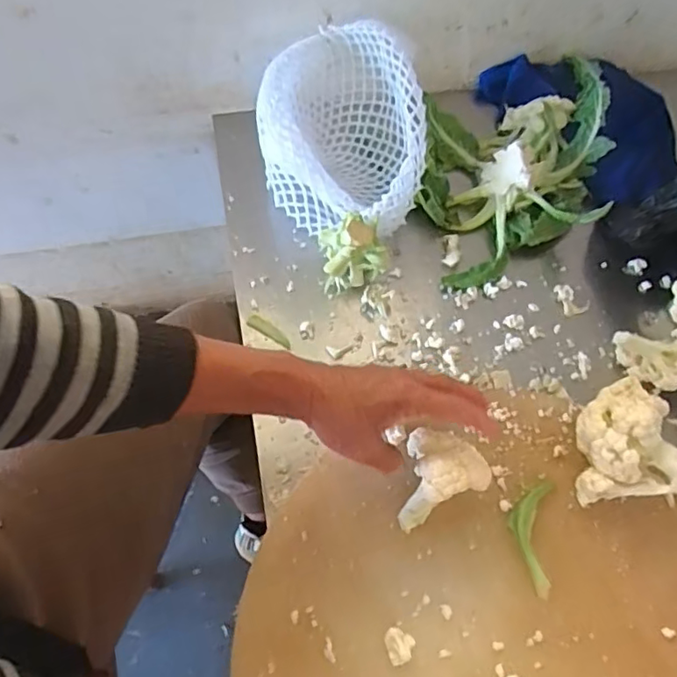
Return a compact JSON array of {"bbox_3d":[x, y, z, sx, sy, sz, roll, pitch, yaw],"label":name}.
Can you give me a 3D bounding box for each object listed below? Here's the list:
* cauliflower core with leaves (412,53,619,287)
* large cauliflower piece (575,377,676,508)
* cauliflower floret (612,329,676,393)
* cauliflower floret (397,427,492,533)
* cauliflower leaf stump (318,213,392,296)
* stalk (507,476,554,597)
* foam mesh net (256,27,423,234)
[{"bbox_3d":[0.194,-0.183,0.630,0.225,0.085,0.223,-11,62,-9],"label":"cauliflower core with leaves"},{"bbox_3d":[0.227,0.082,0.456,0.069,0.082,0.085,3,61,-2],"label":"large cauliflower piece"},{"bbox_3d":[0.298,0.021,0.541,0.062,0.034,0.055,3,61,-2],"label":"cauliflower floret"},{"bbox_3d":[0.072,0.102,0.442,0.065,0.069,0.059,-20,64,-14],"label":"cauliflower floret"},{"bbox_3d":[0.015,-0.090,0.590,0.069,0.049,0.065,-13,63,-10],"label":"cauliflower leaf stump"},{"bbox_3d":[0.152,0.153,0.451,0.034,0.012,0.089,11,61,3],"label":"stalk"},{"bbox_3d":[0.005,-0.221,0.615,0.166,0.124,0.189,7,61,0],"label":"foam mesh net"}]

